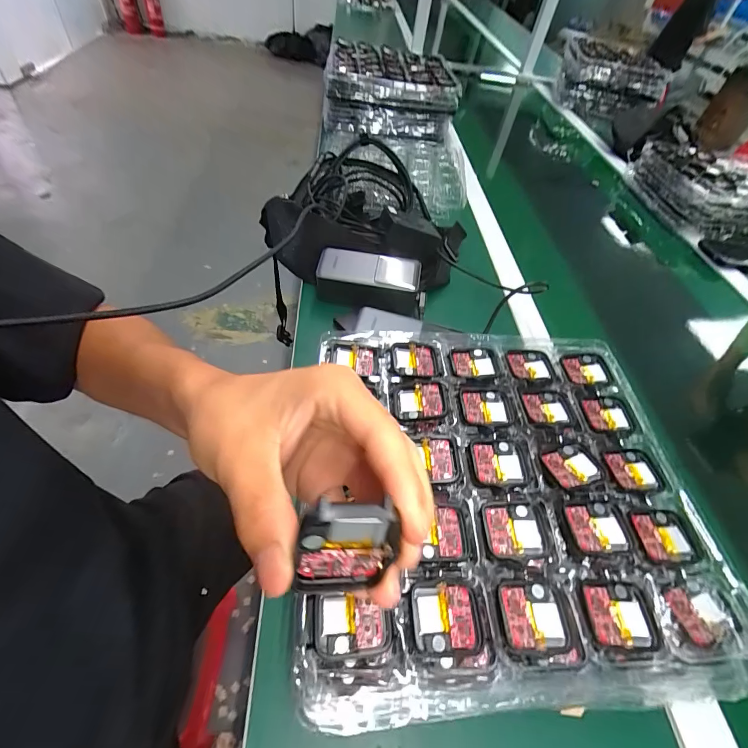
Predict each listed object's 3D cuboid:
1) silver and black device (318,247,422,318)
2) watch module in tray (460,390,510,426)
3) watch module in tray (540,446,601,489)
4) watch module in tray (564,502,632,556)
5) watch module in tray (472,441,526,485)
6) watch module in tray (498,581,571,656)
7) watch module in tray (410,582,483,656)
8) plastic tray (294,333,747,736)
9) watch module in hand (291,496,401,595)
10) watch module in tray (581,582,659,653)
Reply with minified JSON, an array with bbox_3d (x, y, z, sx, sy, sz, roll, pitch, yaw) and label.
[{"bbox_3d":[-0.008,-0.122,0.505,0.132,0.058,0.054,11,51,0],"label":"silver and black device"},{"bbox_3d":[0.095,0.029,0.317,0.039,0.006,0.035,3,51,-7],"label":"watch module in tray"},{"bbox_3d":[0.154,0.071,0.291,0.040,0.007,0.033,-11,54,-17],"label":"watch module in tray"},{"bbox_3d":[0.156,0.107,0.261,0.039,0.007,0.034,1,52,-8],"label":"watch module in tray"},{"bbox_3d":[0.096,0.068,0.287,0.038,0.004,0.035,5,51,-5],"label":"watch module in tray"},{"bbox_3d":[0.097,0.147,0.229,0.039,0.007,0.036,3,51,-7],"label":"watch module in tray"},{"bbox_3d":[0.042,0.144,0.222,0.041,0.008,0.035,3,51,-7],"label":"watch module in tray"},{"bbox_3d":[0.100,0.076,0.288,0.287,0.031,0.273,2,51,-8],"label":"plastic tray"},{"bbox_3d":[-0.011,0.063,0.142,0.035,0.050,0.012,2,30,-16],"label":"watch module in hand"},{"bbox_3d":[0.153,0.150,0.234,0.042,0.004,0.036,7,51,-4],"label":"watch module in tray"}]

